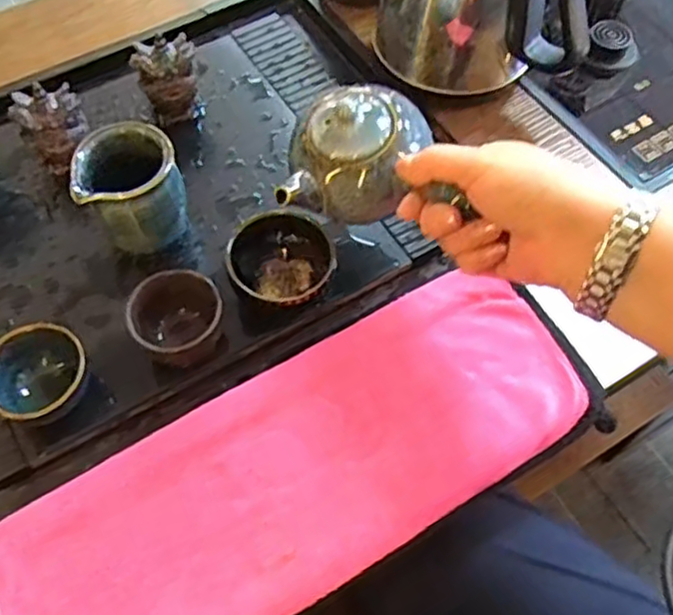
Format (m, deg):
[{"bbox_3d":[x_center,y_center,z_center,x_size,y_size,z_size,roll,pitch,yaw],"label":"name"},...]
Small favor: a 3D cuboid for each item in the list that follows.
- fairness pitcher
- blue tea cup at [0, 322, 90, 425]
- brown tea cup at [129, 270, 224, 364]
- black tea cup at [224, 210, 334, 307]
[{"bbox_3d":[-0.142,-0.076,0.495,0.071,0.087,0.065,-20,61,-11],"label":"fairness pitcher"},{"bbox_3d":[-0.188,0.043,0.441,0.056,0.046,0.060,0,59,1],"label":"blue tea cup"},{"bbox_3d":[-0.104,0.011,0.464,0.060,0.053,0.055,-23,62,-12],"label":"brown tea cup"},{"bbox_3d":[-0.038,-0.037,0.483,0.071,0.048,0.063,0,59,1],"label":"black tea cup"}]

